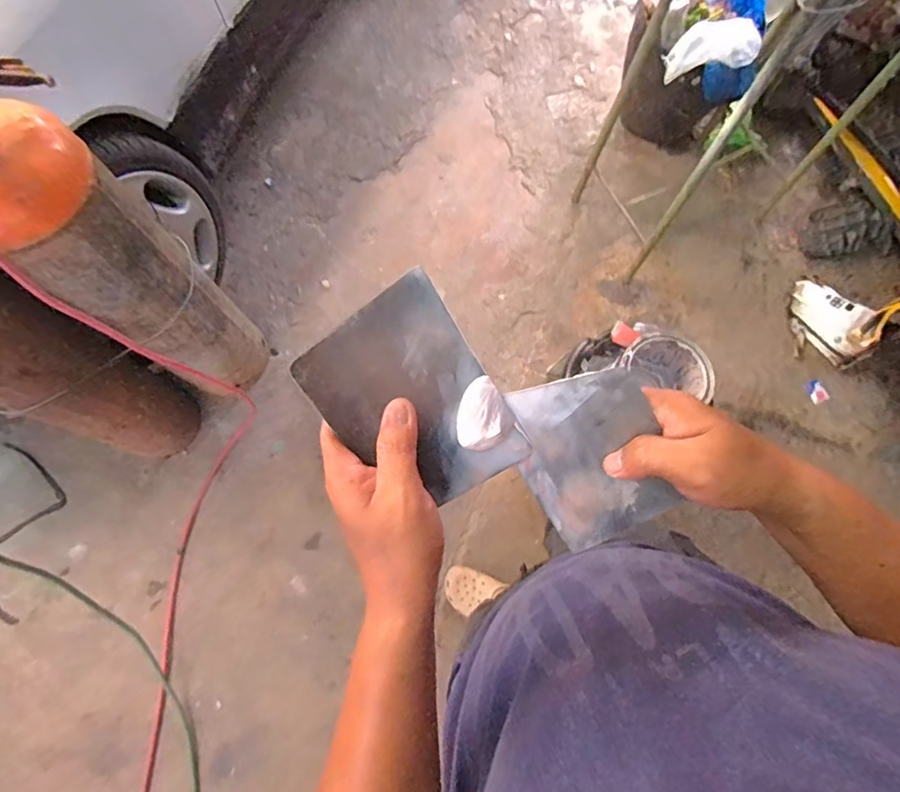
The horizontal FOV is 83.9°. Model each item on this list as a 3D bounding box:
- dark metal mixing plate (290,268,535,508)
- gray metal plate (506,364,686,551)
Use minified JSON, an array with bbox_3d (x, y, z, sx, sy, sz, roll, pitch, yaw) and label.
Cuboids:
[{"bbox_3d":[-0.020,0.007,0.310,0.094,0.004,0.136,-34,109,-3],"label":"dark metal mixing plate"},{"bbox_3d":[0.096,0.047,0.336,0.088,0.004,0.134,-18,115,22],"label":"gray metal plate"}]

